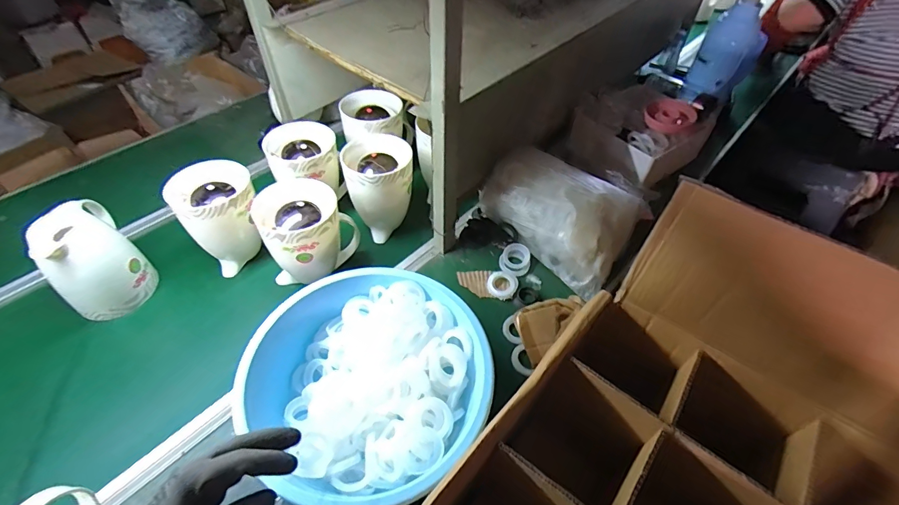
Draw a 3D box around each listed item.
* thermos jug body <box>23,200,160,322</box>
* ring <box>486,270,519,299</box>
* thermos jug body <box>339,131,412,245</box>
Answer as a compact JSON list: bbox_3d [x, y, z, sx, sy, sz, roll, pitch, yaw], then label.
[{"bbox_3d":[-0.670,0.018,0.792,0.118,0.193,0.143,32,57,25],"label":"thermos jug body"},{"bbox_3d":[0.111,0.067,0.888,0.061,0.014,0.062,0,49,1],"label":"ring"},{"bbox_3d":[-0.158,-0.149,0.961,0.140,0.181,0.175,-19,51,-15],"label":"thermos jug body"}]

